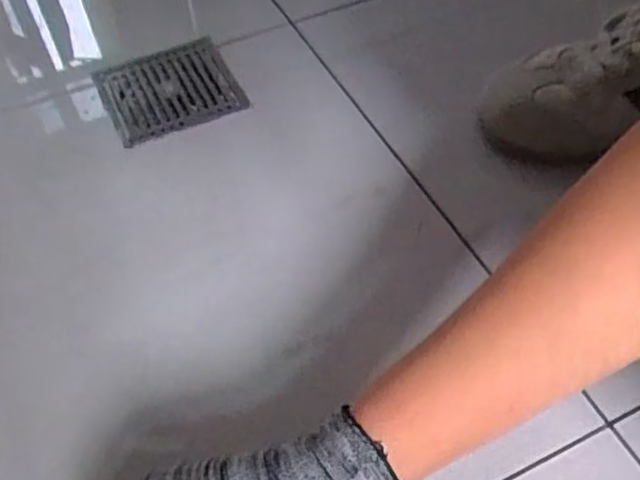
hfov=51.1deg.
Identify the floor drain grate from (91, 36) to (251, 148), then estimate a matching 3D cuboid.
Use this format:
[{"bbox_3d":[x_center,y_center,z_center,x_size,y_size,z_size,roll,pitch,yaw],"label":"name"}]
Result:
[{"bbox_3d":[-0.120,-0.120,0.531,0.100,0.007,0.099,-22,54,-14],"label":"floor drain grate"}]

